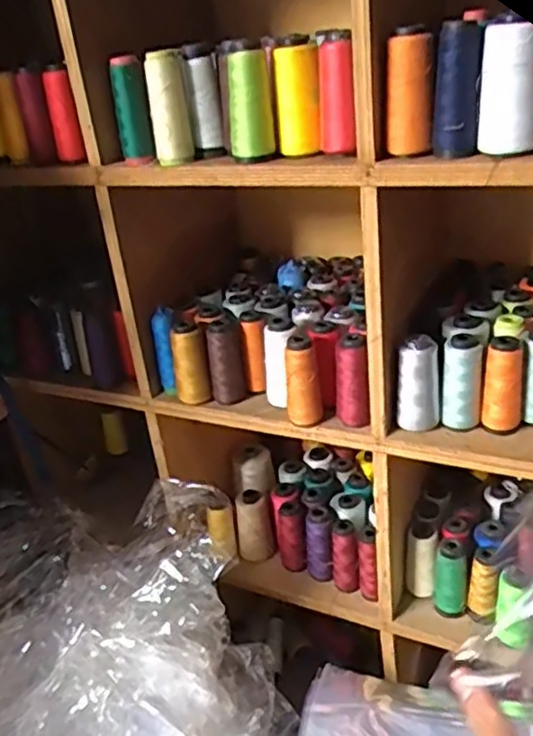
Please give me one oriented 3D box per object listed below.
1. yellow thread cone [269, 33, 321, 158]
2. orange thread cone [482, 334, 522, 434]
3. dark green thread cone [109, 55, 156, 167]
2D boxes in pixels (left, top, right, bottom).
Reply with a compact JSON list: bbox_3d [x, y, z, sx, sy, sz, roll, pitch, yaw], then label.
[{"bbox_3d":[0.031,-0.282,0.683,0.045,0.110,0.054,-6,28,1],"label":"yellow thread cone"},{"bbox_3d":[0.271,0.019,0.750,0.037,0.105,0.037,6,30,23],"label":"orange thread cone"},{"bbox_3d":[-0.152,-0.286,0.735,0.031,0.111,0.031,-16,29,-17],"label":"dark green thread cone"}]

